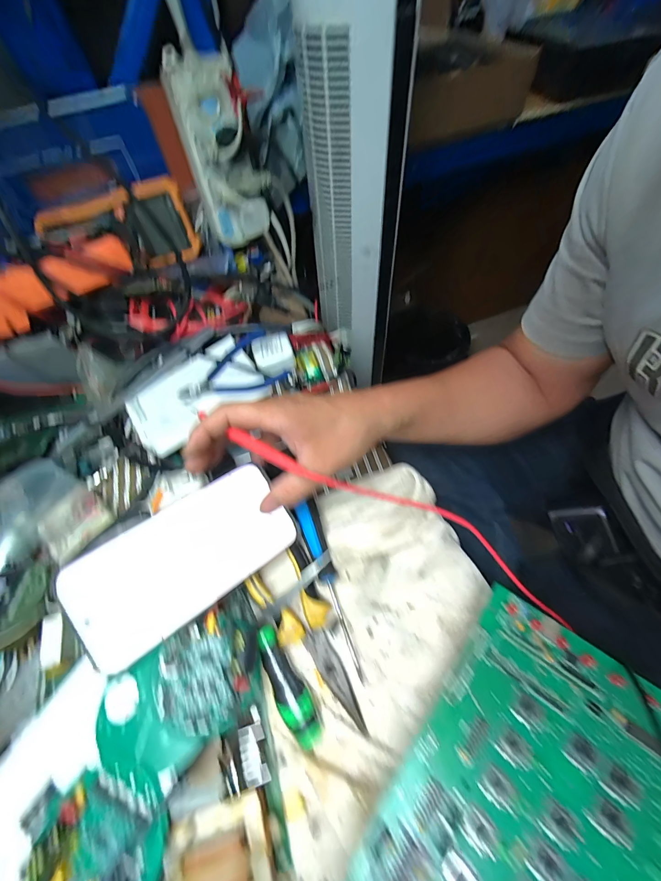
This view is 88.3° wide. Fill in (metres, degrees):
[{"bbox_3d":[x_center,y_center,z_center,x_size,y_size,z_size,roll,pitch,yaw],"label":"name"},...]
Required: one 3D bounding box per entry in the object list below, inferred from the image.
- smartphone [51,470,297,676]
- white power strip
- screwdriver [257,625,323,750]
[{"bbox_3d":[-0.108,0.087,0.261,0.156,0.007,0.080,-32,86,-25],"label":"smartphone"},{"bbox_3d":[-0.127,-0.342,0.423,0.081,0.174,0.057,-27,61,-13],"label":"white power strip"},{"bbox_3d":[-0.033,0.182,0.255,0.022,0.022,0.080,-32,62,-15],"label":"screwdriver"}]

